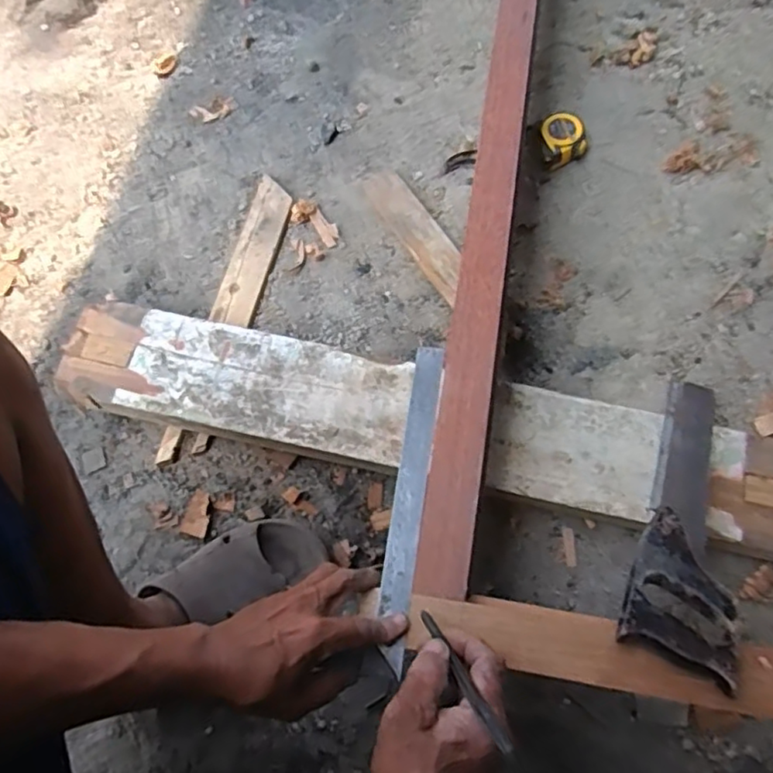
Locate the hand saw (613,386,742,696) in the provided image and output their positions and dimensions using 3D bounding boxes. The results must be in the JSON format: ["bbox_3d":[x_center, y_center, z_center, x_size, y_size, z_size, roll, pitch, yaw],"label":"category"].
[{"bbox_3d":[0.290,0.109,0.598,0.083,0.022,0.344,23,46,10],"label":"hand saw"}]

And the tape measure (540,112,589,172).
[{"bbox_3d":[0.241,-0.344,0.861,0.067,0.041,0.069,-18,69,-5],"label":"tape measure"}]

